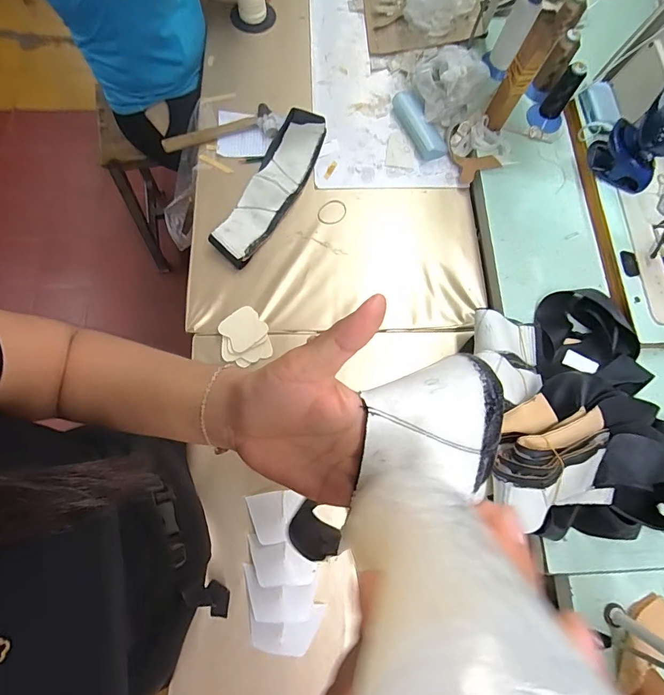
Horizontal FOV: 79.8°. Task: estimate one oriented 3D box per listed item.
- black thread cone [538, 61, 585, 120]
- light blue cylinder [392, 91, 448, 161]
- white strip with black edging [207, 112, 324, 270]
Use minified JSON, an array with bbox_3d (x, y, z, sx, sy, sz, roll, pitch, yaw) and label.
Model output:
[{"bbox_3d":[0.430,-0.478,0.737,0.038,0.082,0.037,32,77,8],"label":"black thread cone"},{"bbox_3d":[0.172,-0.448,0.794,0.050,0.026,0.163,-22,76,-7],"label":"light blue cylinder"},{"bbox_3d":[-0.115,-0.294,0.726,0.085,0.062,0.310,25,76,6],"label":"white strip with black edging"}]

